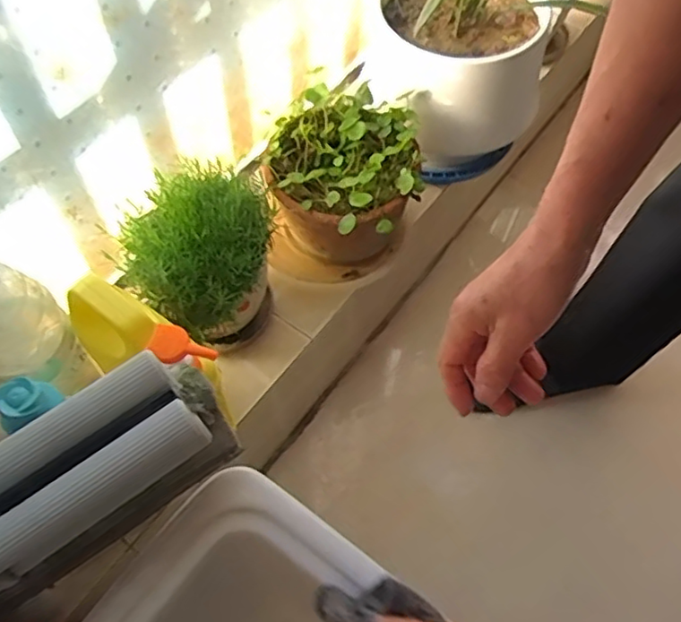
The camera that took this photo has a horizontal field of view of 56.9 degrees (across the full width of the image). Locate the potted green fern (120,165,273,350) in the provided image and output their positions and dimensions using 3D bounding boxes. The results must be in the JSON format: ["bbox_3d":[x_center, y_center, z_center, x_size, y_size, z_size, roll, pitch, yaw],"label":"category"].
[{"bbox_3d":[-0.151,-0.044,0.701,0.150,0.162,0.163,0,60,-1],"label":"potted green fern"}]

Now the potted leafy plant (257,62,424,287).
[{"bbox_3d":[-0.003,-0.144,0.782,0.187,0.157,0.201,-3,60,-3],"label":"potted leafy plant"}]

